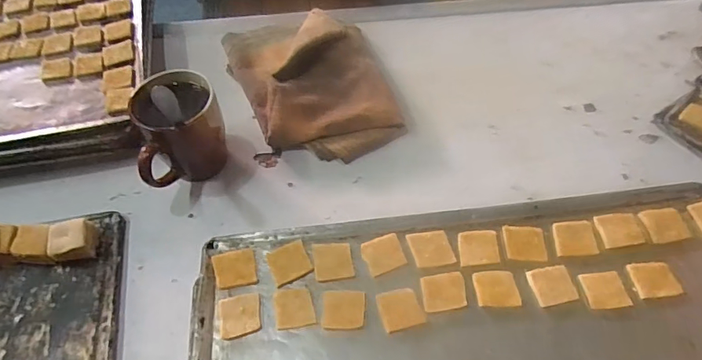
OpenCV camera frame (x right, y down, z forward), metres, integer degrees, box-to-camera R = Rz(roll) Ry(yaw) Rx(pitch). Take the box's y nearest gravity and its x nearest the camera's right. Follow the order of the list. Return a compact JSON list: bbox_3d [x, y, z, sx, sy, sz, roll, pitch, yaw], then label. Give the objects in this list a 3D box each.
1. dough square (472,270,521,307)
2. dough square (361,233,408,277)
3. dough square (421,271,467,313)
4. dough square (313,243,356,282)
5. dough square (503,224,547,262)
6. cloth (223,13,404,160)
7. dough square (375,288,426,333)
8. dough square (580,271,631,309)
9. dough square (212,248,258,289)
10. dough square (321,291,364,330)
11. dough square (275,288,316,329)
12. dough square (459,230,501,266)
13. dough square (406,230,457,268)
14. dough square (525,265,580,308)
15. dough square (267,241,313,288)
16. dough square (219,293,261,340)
[{"bbox_3d":[0.118,0.087,0.384,0.034,0.004,0.031,-4,53,0],"label":"dough square"},{"bbox_3d":[0.028,0.063,0.406,0.034,0.004,0.033,-19,54,-11],"label":"dough square"},{"bbox_3d":[0.076,0.090,0.384,0.035,0.004,0.032,-5,53,-1],"label":"dough square"},{"bbox_3d":[-0.015,0.068,0.403,0.032,0.004,0.034,-8,53,-2],"label":"dough square"},{"bbox_3d":[0.149,0.053,0.406,0.034,0.004,0.031,1,53,4],"label":"dough square"},{"bbox_3d":[-0.042,-0.121,0.548,0.160,0.030,0.229,-23,55,-13],"label":"cloth"},{"bbox_3d":[0.039,0.103,0.380,0.032,0.004,0.033,-13,54,-7],"label":"dough square"},{"bbox_3d":[0.203,0.087,0.379,0.032,0.004,0.030,-3,53,1],"label":"dough square"},{"bbox_3d":[-0.098,0.074,0.402,0.034,0.004,0.034,-12,53,-6],"label":"dough square"},{"bbox_3d":[-0.006,0.104,0.381,0.034,0.004,0.032,-1,53,3],"label":"dough square"},{"bbox_3d":[-0.045,0.101,0.381,0.030,0.004,0.033,-8,53,-3],"label":"dough square"},{"bbox_3d":[0.109,0.057,0.406,0.034,0.004,0.032,-4,53,1],"label":"dough square"},{"bbox_3d":[0.069,0.058,0.407,0.034,0.004,0.034,-11,53,-5],"label":"dough square"},{"bbox_3d":[0.163,0.084,0.384,0.033,0.004,0.031,-11,53,-5],"label":"dough square"},{"bbox_3d":[-0.052,0.070,0.405,0.033,0.004,0.034,-21,55,-12],"label":"dough square"},{"bbox_3d":[-0.088,0.108,0.377,0.031,0.004,0.034,-10,53,-4],"label":"dough square"}]

